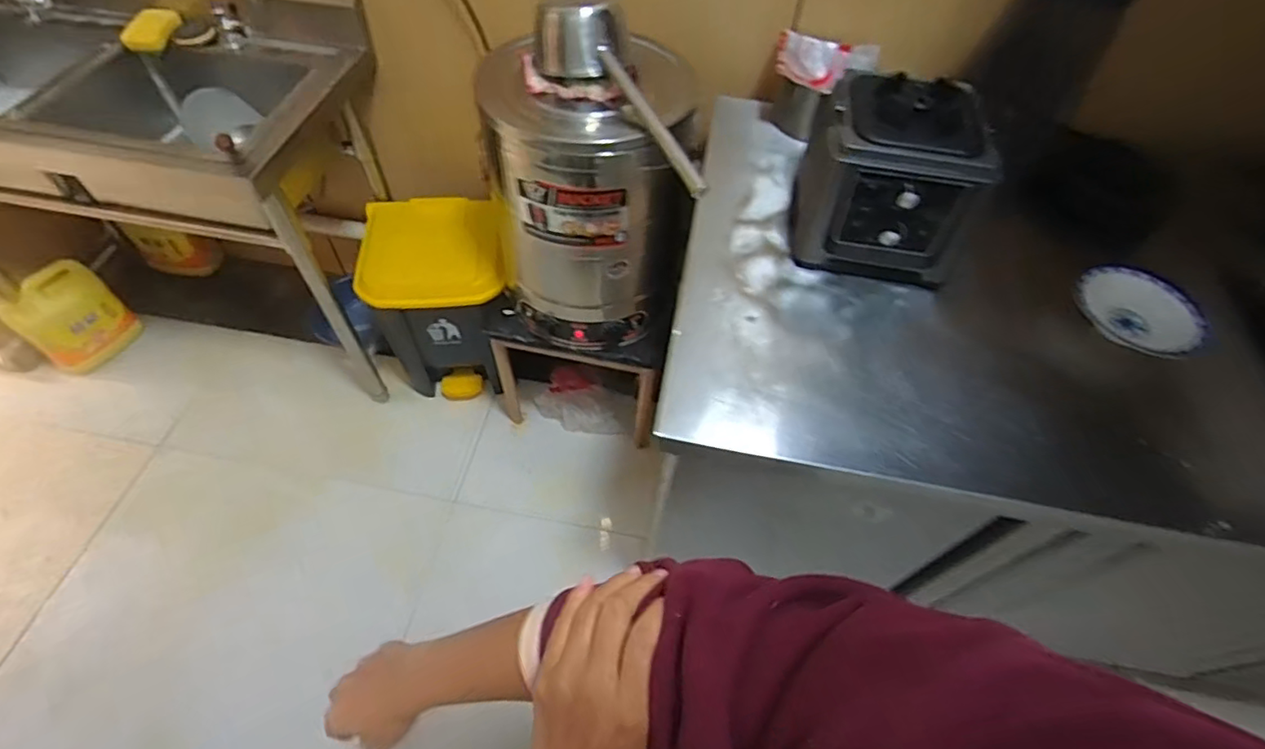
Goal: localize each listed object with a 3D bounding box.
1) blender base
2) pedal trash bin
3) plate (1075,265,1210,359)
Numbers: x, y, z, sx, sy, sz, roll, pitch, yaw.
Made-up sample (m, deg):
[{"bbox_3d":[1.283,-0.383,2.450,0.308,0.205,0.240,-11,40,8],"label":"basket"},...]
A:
[{"bbox_3d":[0.379,-0.293,0.883,0.219,0.223,0.196,13,55,6],"label":"blender base"},{"bbox_3d":[-0.461,-0.153,1.504,0.326,0.453,0.335,-9,55,-10],"label":"pedal trash bin"},{"bbox_3d":[0.740,-0.094,0.868,0.135,0.035,0.165,-32,71,-14],"label":"plate"}]

